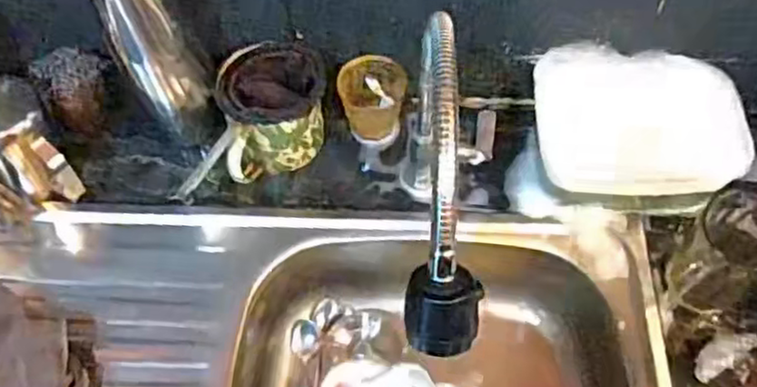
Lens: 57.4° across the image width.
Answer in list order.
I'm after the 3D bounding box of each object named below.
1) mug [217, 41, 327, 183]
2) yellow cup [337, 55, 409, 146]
[{"bbox_3d":[-0.104,-0.081,0.718,0.108,0.105,0.116,-1,60,1],"label":"mug"},{"bbox_3d":[-0.007,-0.102,0.756,0.068,0.076,0.063,-1,60,1],"label":"yellow cup"}]

